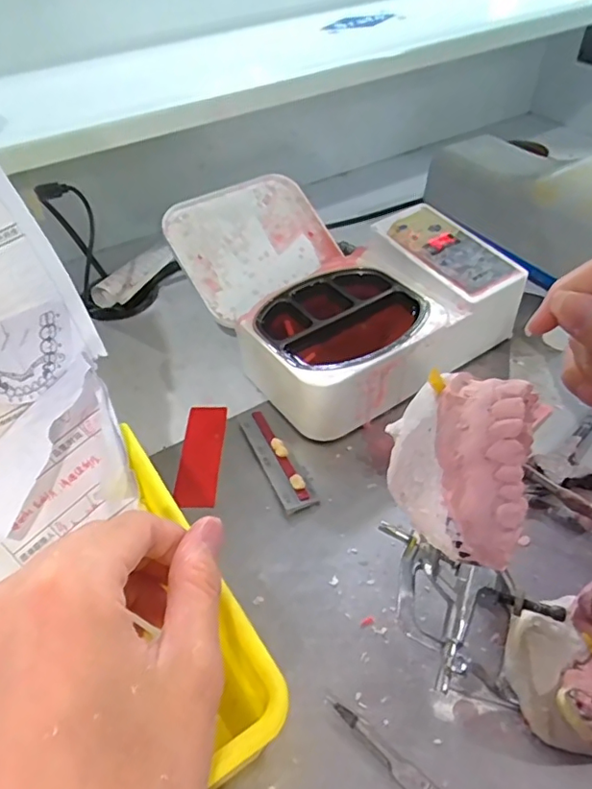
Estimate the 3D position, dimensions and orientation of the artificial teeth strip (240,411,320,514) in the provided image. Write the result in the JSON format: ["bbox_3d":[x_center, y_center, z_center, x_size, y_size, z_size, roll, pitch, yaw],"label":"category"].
[{"bbox_3d":[-0.014,0.040,0.342,0.019,0.012,0.079,-21,49,-17],"label":"artificial teeth strip"}]

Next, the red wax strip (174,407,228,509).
[{"bbox_3d":[-0.062,0.037,0.356,0.027,0.004,0.082,0,46,3],"label":"red wax strip"}]

